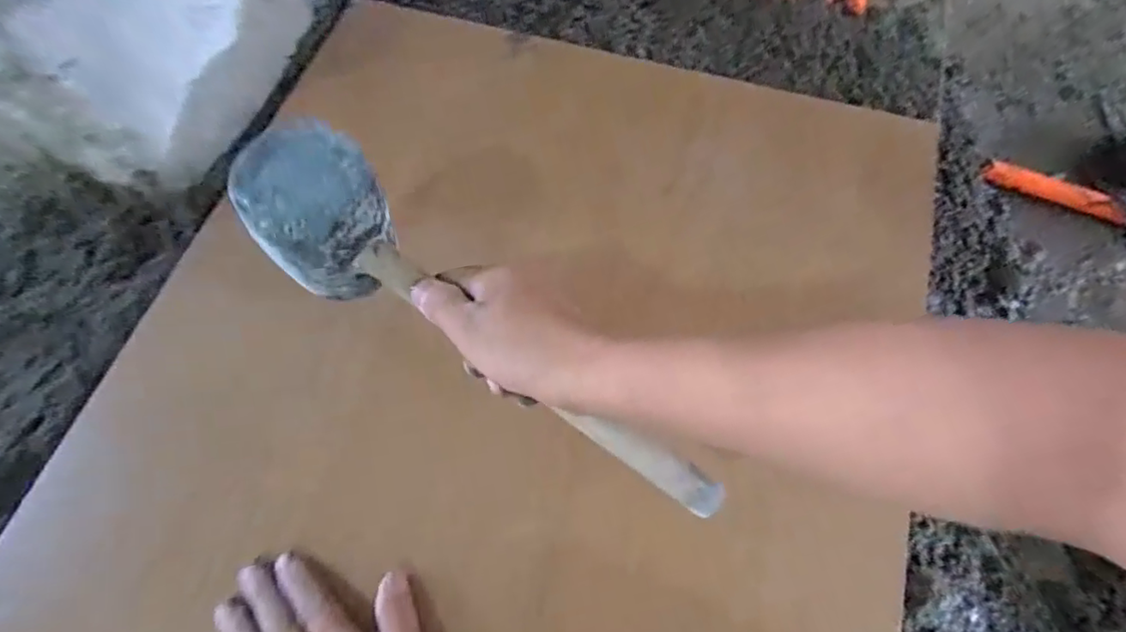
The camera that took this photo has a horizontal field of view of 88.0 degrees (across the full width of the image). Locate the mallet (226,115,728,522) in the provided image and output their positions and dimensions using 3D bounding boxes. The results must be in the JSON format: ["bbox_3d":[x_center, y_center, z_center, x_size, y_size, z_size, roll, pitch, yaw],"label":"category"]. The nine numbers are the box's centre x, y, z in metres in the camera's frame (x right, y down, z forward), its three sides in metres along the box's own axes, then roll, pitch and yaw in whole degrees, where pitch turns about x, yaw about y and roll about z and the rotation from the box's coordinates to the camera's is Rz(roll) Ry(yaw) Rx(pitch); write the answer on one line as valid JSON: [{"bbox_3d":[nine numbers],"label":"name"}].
[{"bbox_3d":[-0.049,0.015,0.362,0.330,0.080,0.075,38,72,-3],"label":"mallet"}]

